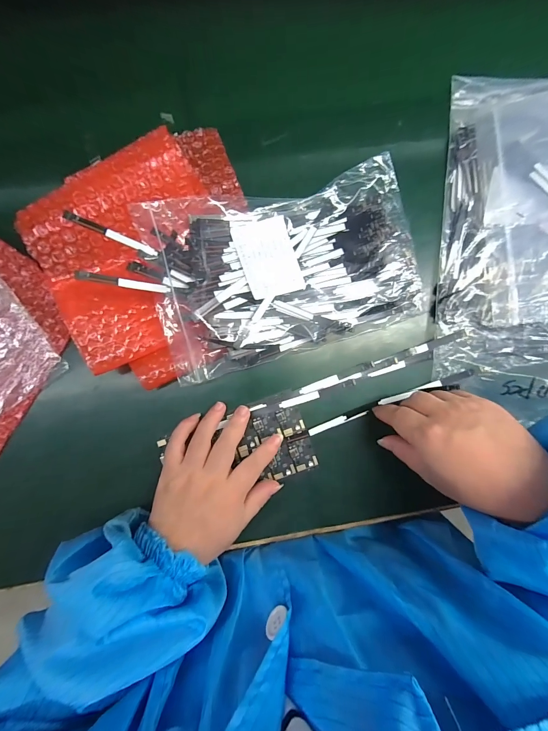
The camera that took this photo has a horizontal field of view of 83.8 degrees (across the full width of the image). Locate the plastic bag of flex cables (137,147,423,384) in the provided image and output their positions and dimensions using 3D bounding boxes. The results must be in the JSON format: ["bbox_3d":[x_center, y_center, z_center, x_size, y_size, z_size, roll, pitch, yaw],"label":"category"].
[{"bbox_3d":[0.015,-0.086,0.267,0.230,0.035,0.155,-13,90,-3],"label":"plastic bag of flex cables"}]

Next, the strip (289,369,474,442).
[{"bbox_3d":[0.098,0.039,0.287,0.177,0.012,0.007,-21,91,1],"label":"strip"}]

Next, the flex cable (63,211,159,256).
[{"bbox_3d":[-0.125,-0.101,0.237,0.066,0.004,0.006,19,89,-23],"label":"flex cable"}]

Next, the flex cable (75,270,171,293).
[{"bbox_3d":[-0.114,-0.064,0.235,0.063,0.004,0.007,2,90,-29],"label":"flex cable"}]

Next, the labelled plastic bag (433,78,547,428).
[{"bbox_3d":[0.276,-0.101,0.267,0.238,0.059,0.336,0,90,-3],"label":"labelled plastic bag"}]

